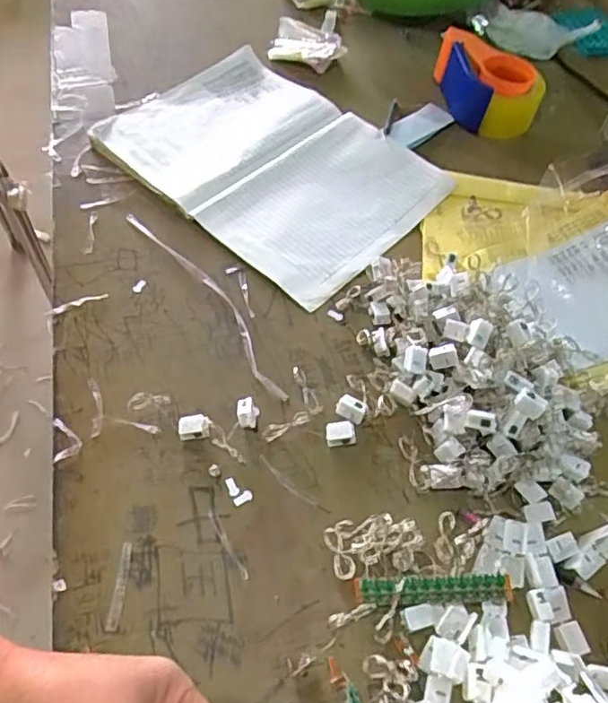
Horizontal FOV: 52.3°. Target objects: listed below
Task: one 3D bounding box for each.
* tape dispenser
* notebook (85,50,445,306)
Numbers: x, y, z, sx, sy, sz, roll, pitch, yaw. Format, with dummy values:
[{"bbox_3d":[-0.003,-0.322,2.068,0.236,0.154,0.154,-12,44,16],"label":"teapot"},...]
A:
[{"bbox_3d":[0.269,-0.391,0.900,0.119,0.074,0.154,-7,56,-9],"label":"tape dispenser"},{"bbox_3d":[-0.042,-0.246,0.804,0.390,0.020,0.287,36,60,19],"label":"notebook"}]

